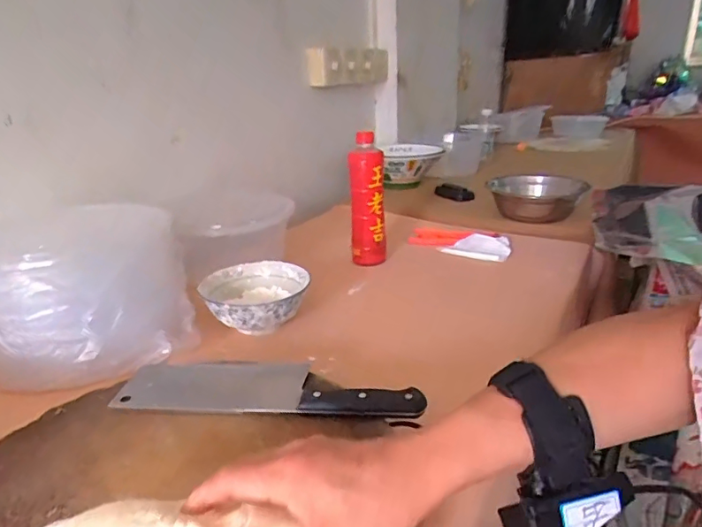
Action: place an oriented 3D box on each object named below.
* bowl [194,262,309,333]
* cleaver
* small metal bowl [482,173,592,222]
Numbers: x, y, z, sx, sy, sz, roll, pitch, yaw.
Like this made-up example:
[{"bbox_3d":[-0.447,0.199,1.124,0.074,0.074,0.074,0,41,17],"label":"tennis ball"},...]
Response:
[{"bbox_3d":[-0.127,0.047,0.705,0.136,0.053,0.137,-2,20,1],"label":"bowl"},{"bbox_3d":[-0.078,0.116,0.494,0.288,0.014,0.081,0,20,8],"label":"cleaver"},{"bbox_3d":[0.391,-0.139,1.084,0.194,0.065,0.176,2,21,12],"label":"small metal bowl"}]

